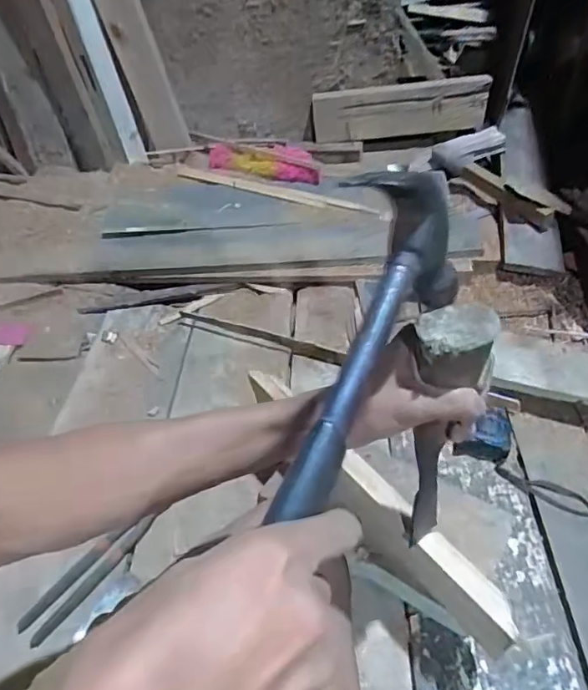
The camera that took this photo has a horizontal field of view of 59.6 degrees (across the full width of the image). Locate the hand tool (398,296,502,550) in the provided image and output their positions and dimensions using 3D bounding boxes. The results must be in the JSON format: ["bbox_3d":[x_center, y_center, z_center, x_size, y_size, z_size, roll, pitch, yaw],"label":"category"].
[{"bbox_3d":[0.107,0.076,0.402,0.051,0.258,0.038,12,48,14],"label":"hand tool"}]

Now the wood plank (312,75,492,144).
[{"bbox_3d":[0.249,-0.563,1.229,0.399,0.119,0.044,-1,44,8],"label":"wood plank"}]

